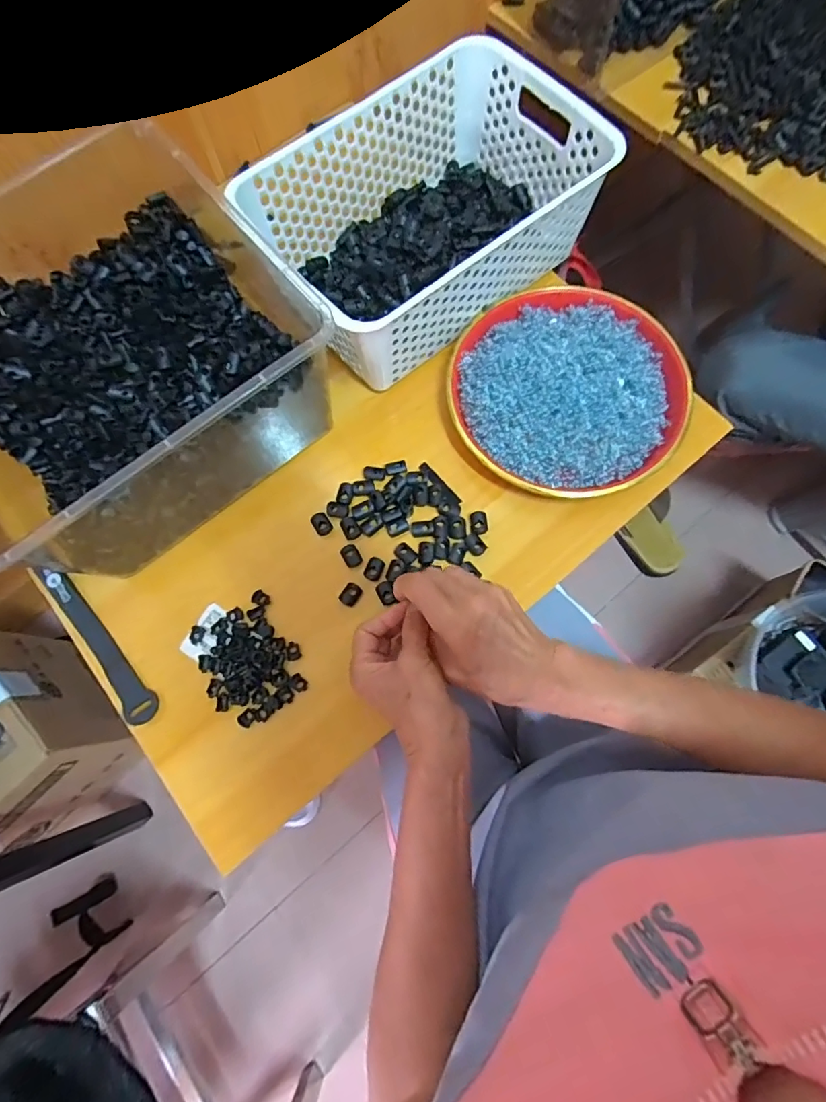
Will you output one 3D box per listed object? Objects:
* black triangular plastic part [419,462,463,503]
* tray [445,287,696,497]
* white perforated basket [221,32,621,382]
[{"bbox_3d":[0.025,-0.063,0.477,0.012,0.007,0.053,-39,77,-8],"label":"black triangular plastic part"},{"bbox_3d":[0.143,-0.153,0.474,0.211,0.027,0.203,-1,75,2],"label":"tray"},{"bbox_3d":[0.012,-0.321,0.475,0.285,0.096,0.198,-38,77,-7],"label":"white perforated basket"}]

